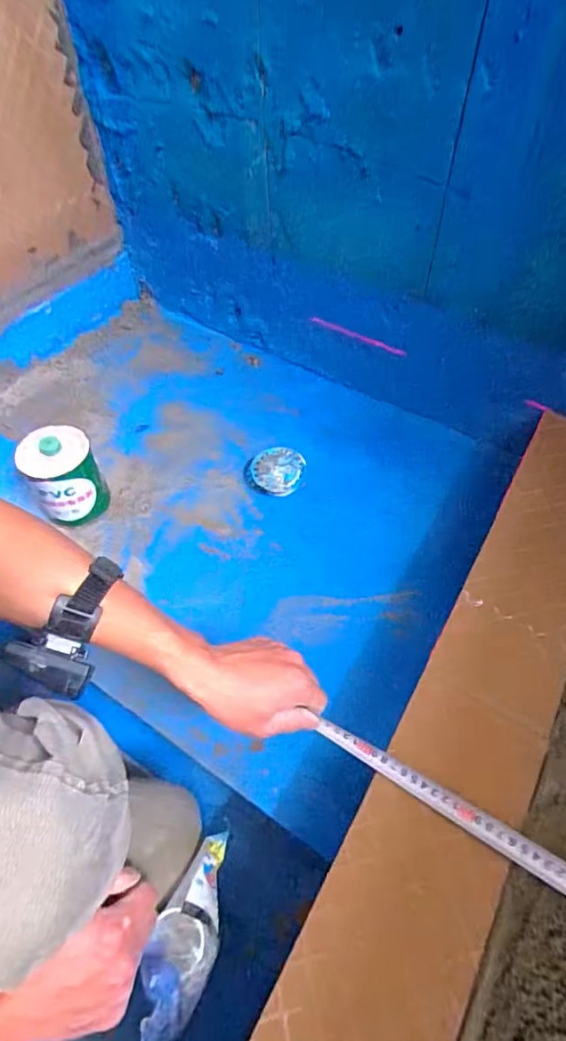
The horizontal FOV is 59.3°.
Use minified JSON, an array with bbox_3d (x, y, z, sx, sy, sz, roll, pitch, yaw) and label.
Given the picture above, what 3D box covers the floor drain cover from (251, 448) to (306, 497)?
[{"bbox_3d":[-0.008,-0.081,0.793,0.079,0.019,0.080,23,69,13],"label":"floor drain cover"}]

